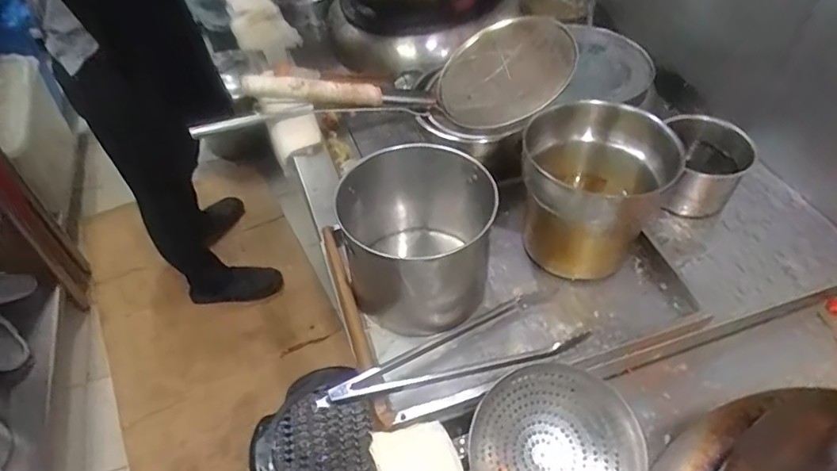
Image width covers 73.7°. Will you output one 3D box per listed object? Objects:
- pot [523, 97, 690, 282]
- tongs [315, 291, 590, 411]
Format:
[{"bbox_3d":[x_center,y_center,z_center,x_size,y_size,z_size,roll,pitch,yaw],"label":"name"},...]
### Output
[{"bbox_3d":[0.276,-0.064,0.916,0.211,0.240,0.187,0,48,1],"label":"pot"},{"bbox_3d":[0.058,0.187,0.819,0.407,0.044,0.116,-23,52,-19],"label":"tongs"}]

